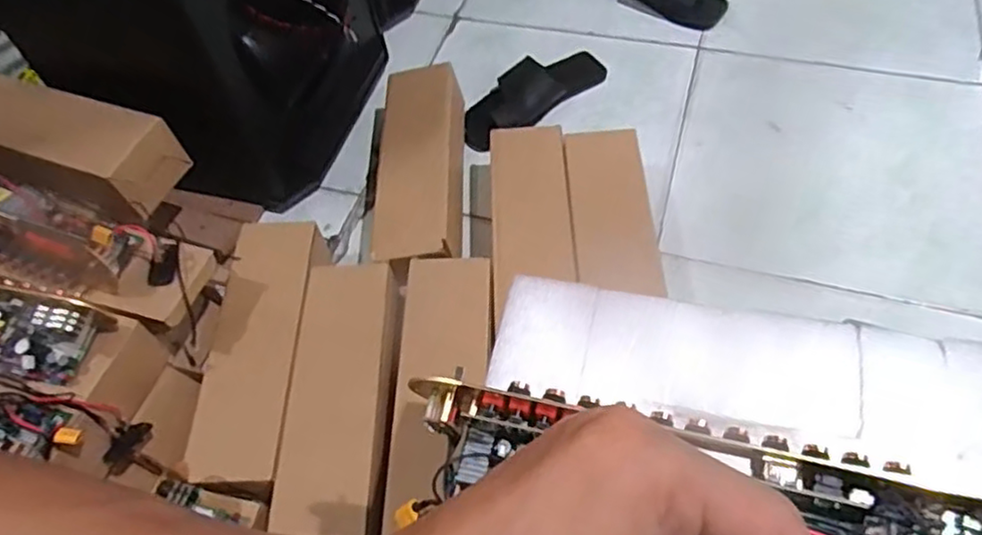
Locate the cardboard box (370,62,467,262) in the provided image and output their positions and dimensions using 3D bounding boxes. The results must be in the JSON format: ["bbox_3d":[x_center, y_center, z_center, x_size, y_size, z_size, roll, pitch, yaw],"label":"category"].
[{"bbox_3d":[-0.090,-0.129,0.870,0.105,0.084,0.309,-2,55,4],"label":"cardboard box"}]

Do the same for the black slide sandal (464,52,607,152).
[{"bbox_3d":[0.057,-0.251,0.980,0.105,0.046,0.258,37,66,26],"label":"black slide sandal"}]

